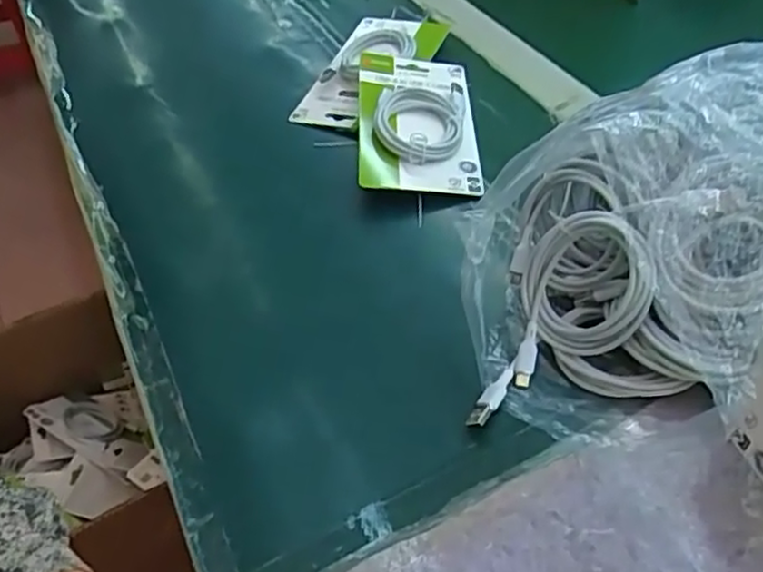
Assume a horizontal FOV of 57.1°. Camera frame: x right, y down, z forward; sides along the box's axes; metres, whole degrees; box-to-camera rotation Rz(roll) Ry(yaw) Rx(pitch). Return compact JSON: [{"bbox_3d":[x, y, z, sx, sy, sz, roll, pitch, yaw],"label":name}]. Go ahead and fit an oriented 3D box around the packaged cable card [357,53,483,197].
[{"bbox_3d":[0.029,-0.148,0.605,0.100,0.026,0.174,-4,47,2],"label":"packaged cable card"}]

